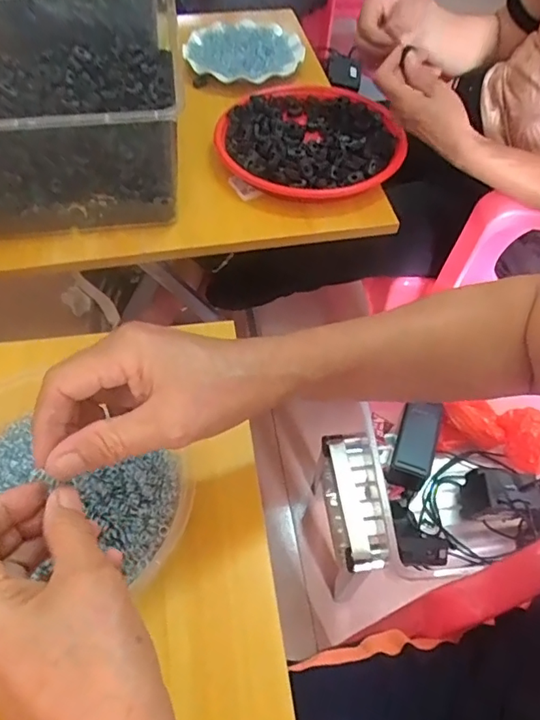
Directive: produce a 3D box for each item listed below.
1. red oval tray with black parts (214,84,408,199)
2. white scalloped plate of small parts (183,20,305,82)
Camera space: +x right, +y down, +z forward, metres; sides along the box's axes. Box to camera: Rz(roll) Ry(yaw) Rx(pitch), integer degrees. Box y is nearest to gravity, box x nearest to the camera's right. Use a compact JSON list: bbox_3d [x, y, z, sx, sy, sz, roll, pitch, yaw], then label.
[{"bbox_3d":[0.050,-0.299,0.682,0.228,0.035,0.245,-1,55,-3],"label":"red oval tray with black parts"},{"bbox_3d":[-0.042,-0.495,0.828,0.185,0.017,0.186,1,55,-2],"label":"white scalloped plate of small parts"}]

